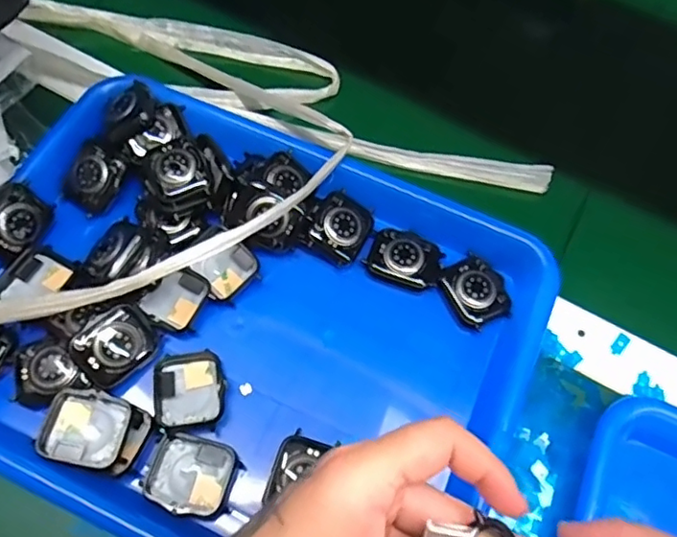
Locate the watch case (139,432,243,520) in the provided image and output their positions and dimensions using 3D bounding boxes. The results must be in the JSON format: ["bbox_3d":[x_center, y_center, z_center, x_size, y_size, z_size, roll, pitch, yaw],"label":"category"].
[{"bbox_3d":[-0.077,0.110,0.310,0.045,0.010,0.039,16,64,4],"label":"watch case"}]

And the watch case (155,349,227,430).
[{"bbox_3d":[-0.083,0.068,0.329,0.037,0.010,0.043,-9,65,-8],"label":"watch case"}]

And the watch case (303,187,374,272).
[{"bbox_3d":[0.002,-0.027,0.372,0.036,0.010,0.045,37,71,-7],"label":"watch case"}]

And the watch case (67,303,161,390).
[{"bbox_3d":[-0.125,0.044,0.328,0.041,0.036,0.016,-41,28,-22],"label":"watch case"}]

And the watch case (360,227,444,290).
[{"bbox_3d":[0.043,-0.007,0.371,0.046,0.009,0.035,22,65,7],"label":"watch case"}]

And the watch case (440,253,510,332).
[{"bbox_3d":[0.086,0.014,0.363,0.032,0.009,0.042,-25,68,-15],"label":"watch case"}]

